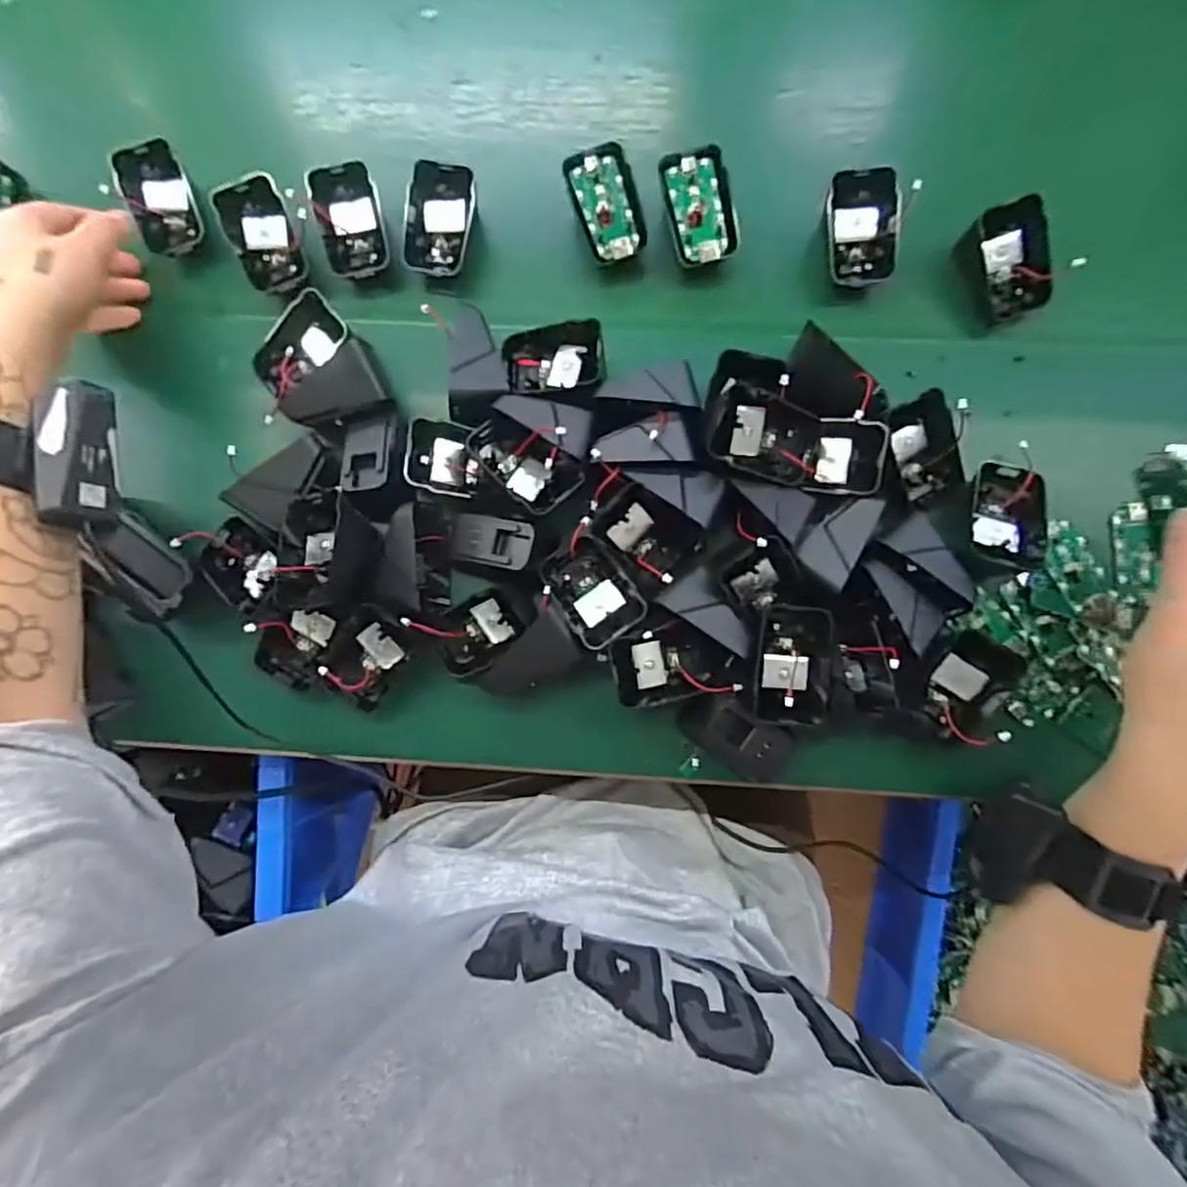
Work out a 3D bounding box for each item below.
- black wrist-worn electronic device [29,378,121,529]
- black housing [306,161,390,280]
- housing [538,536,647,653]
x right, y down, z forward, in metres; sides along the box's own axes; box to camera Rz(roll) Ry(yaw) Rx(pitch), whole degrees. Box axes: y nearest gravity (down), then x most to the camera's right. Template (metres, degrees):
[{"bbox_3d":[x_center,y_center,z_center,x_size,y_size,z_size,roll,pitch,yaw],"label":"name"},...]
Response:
[{"bbox_3d":[-0.254,-0.068,0.309,0.023,0.020,0.070,-8,83,1],"label":"black wrist-worn electronic device"},{"bbox_3d":[-0.166,-0.253,0.429,0.043,0.032,0.069,-10,105,-5],"label":"black housing"},{"bbox_3d":[0.000,-0.002,0.389,0.046,0.030,0.065,-32,83,-3],"label":"housing"}]

